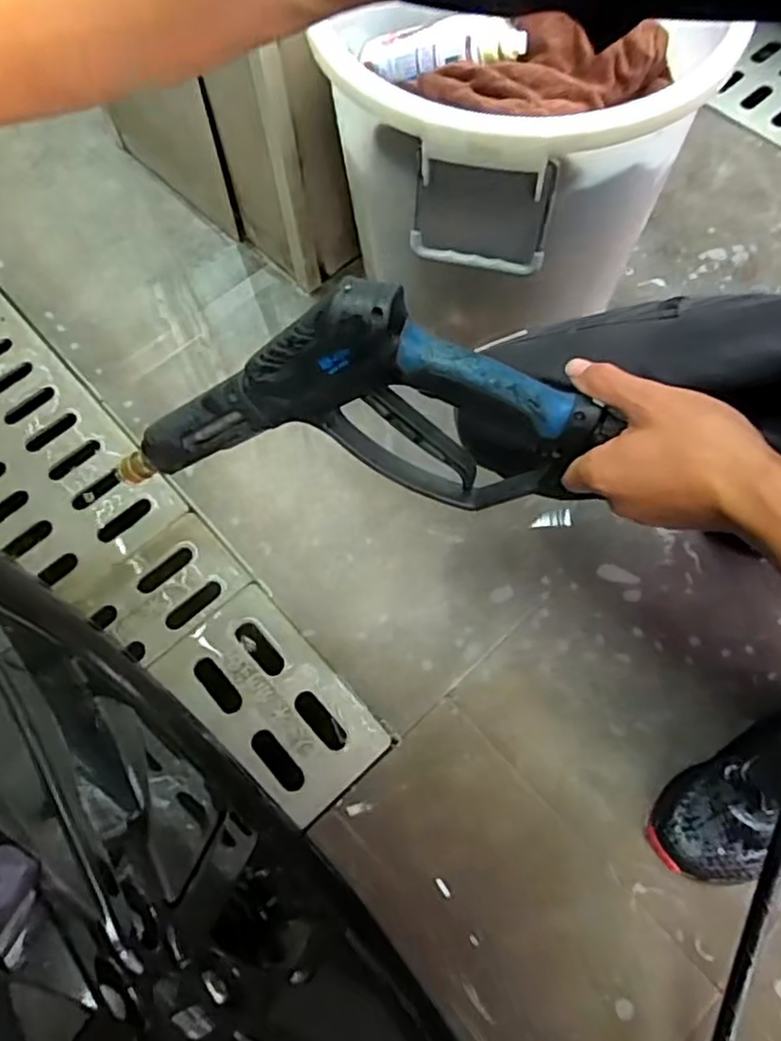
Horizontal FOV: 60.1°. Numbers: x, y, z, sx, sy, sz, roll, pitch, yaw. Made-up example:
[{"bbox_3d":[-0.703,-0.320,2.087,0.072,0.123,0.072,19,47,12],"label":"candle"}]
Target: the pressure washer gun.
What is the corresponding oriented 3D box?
[{"bbox_3d":[-0.044,-0.075,0.447,0.346,0.146,0.057,2,63,18],"label":"pressure washer gun"}]

